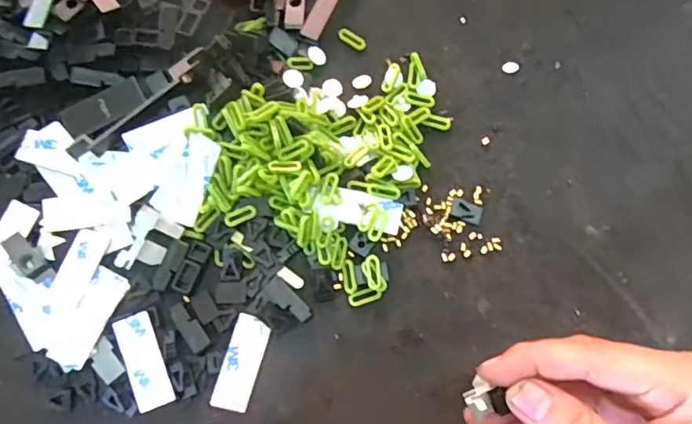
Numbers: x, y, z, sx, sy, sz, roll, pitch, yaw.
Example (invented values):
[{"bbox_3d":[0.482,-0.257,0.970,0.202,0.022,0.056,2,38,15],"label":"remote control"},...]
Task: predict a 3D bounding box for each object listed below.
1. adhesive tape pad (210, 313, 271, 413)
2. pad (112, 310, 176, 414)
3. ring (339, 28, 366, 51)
[{"bbox_3d":[-0.058,0.084,0.286,0.019,0.004,0.051,15,77,5],"label":"adhesive tape pad"},{"bbox_3d":[-0.112,0.082,0.284,0.020,0.004,0.052,-19,85,-6],"label":"pad"},{"bbox_3d":[0.004,-0.113,0.337,0.020,0.004,0.008,29,79,8],"label":"ring"}]

